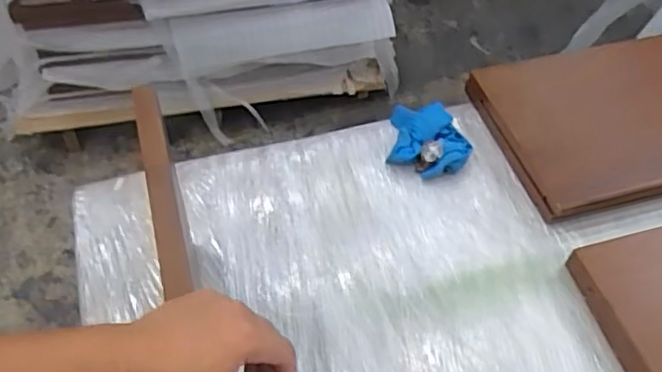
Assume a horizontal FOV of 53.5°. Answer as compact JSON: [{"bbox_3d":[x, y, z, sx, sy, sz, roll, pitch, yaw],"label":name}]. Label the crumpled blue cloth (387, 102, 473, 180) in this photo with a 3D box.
[{"bbox_3d":[0.168,-0.079,1.123,0.130,0.058,0.151,7,50,2],"label":"crumpled blue cloth"}]

